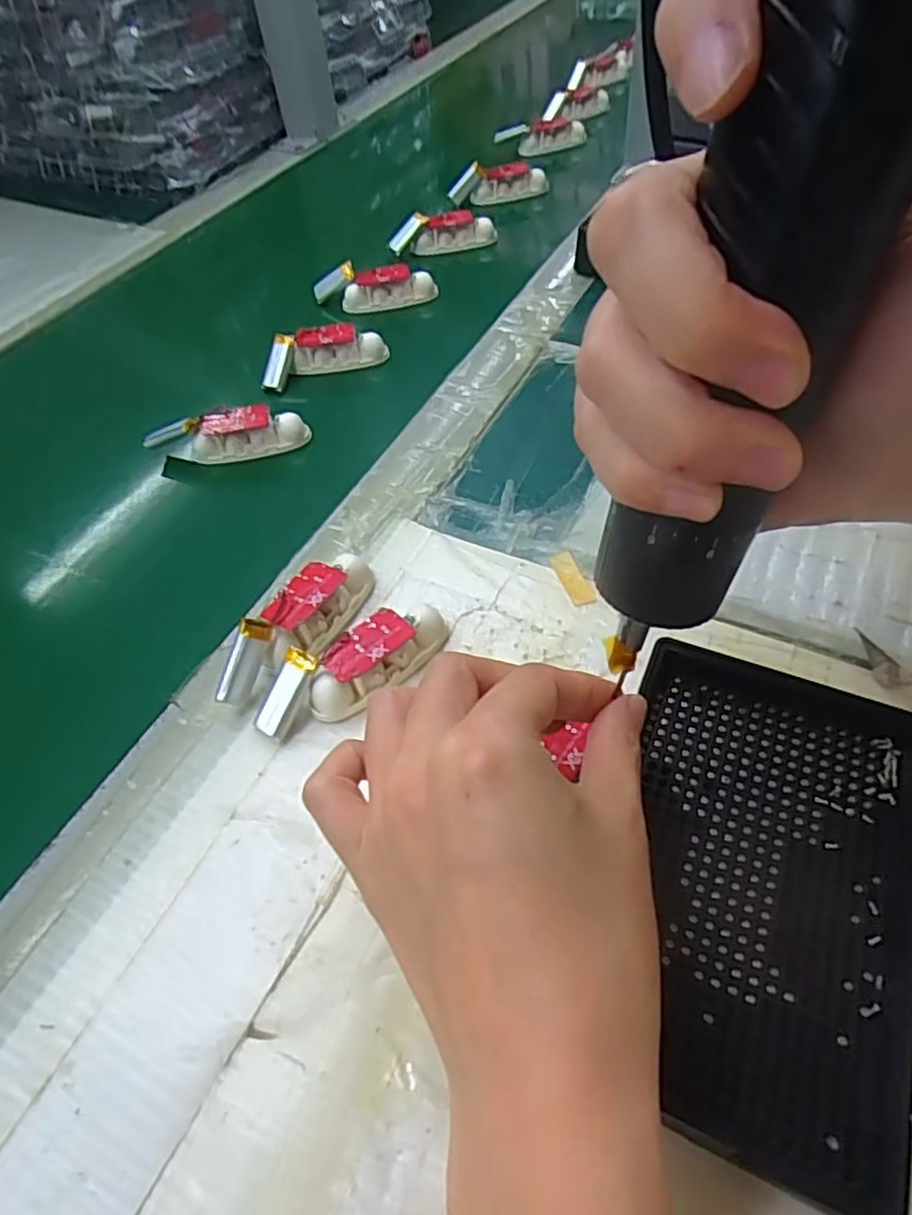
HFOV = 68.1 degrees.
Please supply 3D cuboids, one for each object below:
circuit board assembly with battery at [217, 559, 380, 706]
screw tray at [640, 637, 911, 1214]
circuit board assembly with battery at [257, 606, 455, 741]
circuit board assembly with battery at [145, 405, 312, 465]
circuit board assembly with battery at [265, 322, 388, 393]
[{"bbox_3d":[-0.065,0.005,0.278,0.022,0.029,0.083,23,57,21],"label":"circuit board assembly with battery"},{"bbox_3d":[0.091,0.083,0.206,0.087,0.028,0.137,16,55,17],"label":"screw tray"},{"bbox_3d":[-0.040,0.023,0.266,0.081,0.023,0.023,-30,55,-18],"label":"circuit board assembly with battery"},{"bbox_3d":[-0.125,-0.095,0.372,0.084,0.028,0.011,-12,15,-7],"label":"circuit board assembly with battery"},{"bbox_3d":[-0.082,-0.158,0.417,0.077,0.020,0.025,-13,52,-5],"label":"circuit board assembly with battery"}]

